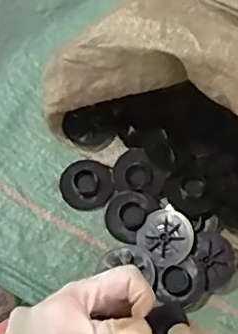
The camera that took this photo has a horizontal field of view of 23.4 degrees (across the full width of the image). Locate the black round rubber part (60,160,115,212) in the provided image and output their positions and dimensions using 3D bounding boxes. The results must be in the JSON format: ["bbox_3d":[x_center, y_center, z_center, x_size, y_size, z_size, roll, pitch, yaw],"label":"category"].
[{"bbox_3d":[-0.031,0.016,0.555,0.049,0.012,0.051,-2,63,3],"label":"black round rubber part"}]

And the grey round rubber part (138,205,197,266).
[{"bbox_3d":[0.043,0.064,0.522,0.047,0.010,0.051,-2,63,3],"label":"grey round rubber part"}]

